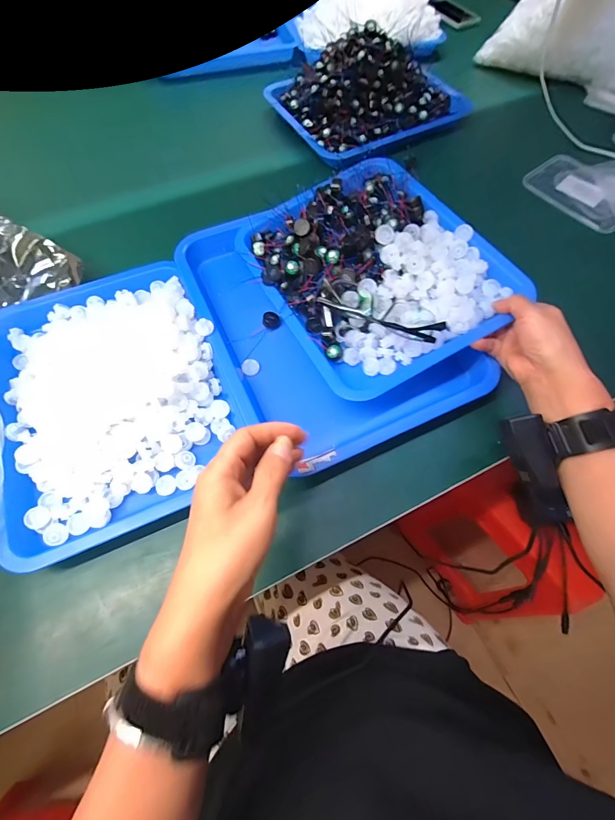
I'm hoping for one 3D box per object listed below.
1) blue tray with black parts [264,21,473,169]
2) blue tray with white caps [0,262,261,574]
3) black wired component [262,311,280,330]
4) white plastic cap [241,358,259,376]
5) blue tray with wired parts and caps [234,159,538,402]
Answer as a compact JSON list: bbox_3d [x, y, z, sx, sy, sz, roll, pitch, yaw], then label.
[{"bbox_3d":[0.102,-0.572,0.619,0.284,0.093,0.259,-32,70,-14],"label":"blue tray with black parts"},{"bbox_3d":[-0.223,-0.033,0.405,0.256,0.045,0.334,-24,68,-11],"label":"blue tray with white caps"},{"bbox_3d":[-0.046,-0.114,0.456,0.022,0.013,0.020,0,66,-1],"label":"black wired component"},{"bbox_3d":[-0.070,-0.052,0.435,0.021,0.008,0.021,0,66,-1],"label":"white plastic cap"},{"bbox_3d":[0.077,-0.187,0.436,0.258,0.058,0.311,-31,71,-1],"label":"blue tray with wired parts and caps"}]

